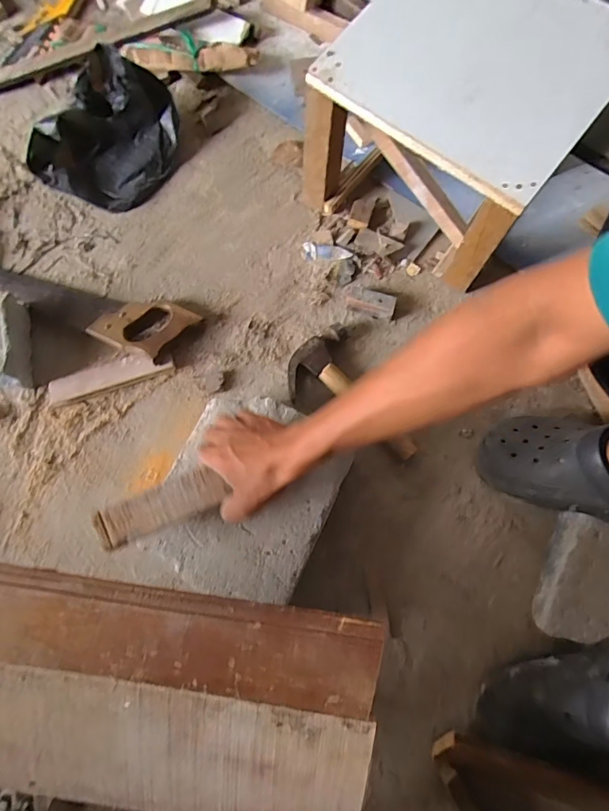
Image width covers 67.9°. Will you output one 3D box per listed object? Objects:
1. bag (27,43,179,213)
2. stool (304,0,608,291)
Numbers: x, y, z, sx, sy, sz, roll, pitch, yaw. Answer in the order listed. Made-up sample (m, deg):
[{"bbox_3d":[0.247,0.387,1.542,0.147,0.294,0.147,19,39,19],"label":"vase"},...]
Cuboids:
[{"bbox_3d":[-0.301,-0.407,0.692,0.229,0.111,0.151,-41,81,-8],"label":"bag"},{"bbox_3d":[0.202,-0.382,0.619,0.297,0.235,0.292,36,80,8],"label":"stool"}]

